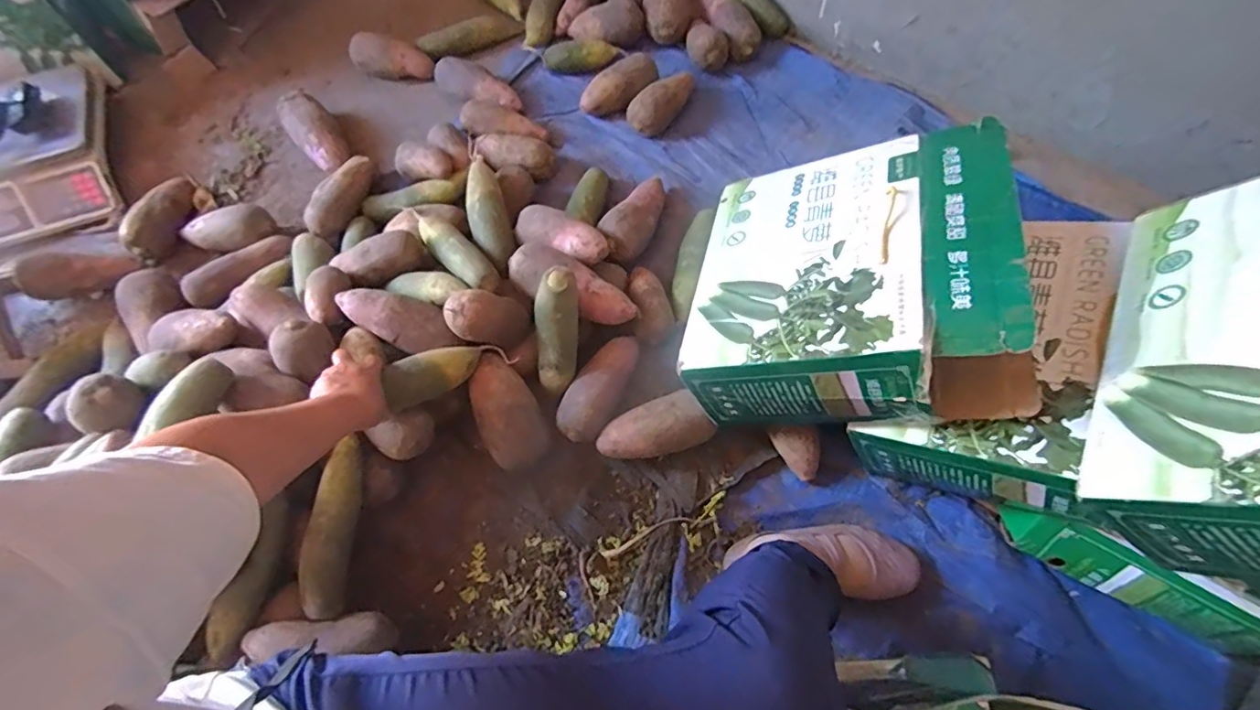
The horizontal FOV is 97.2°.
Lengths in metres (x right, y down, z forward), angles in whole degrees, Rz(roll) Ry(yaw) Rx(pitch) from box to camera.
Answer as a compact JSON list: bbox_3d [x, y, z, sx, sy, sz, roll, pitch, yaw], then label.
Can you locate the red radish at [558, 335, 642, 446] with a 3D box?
[{"bbox_3d":[-0.043,0.046,0.813,0.070,0.058,0.178,23,68,13],"label":"red radish"}]

